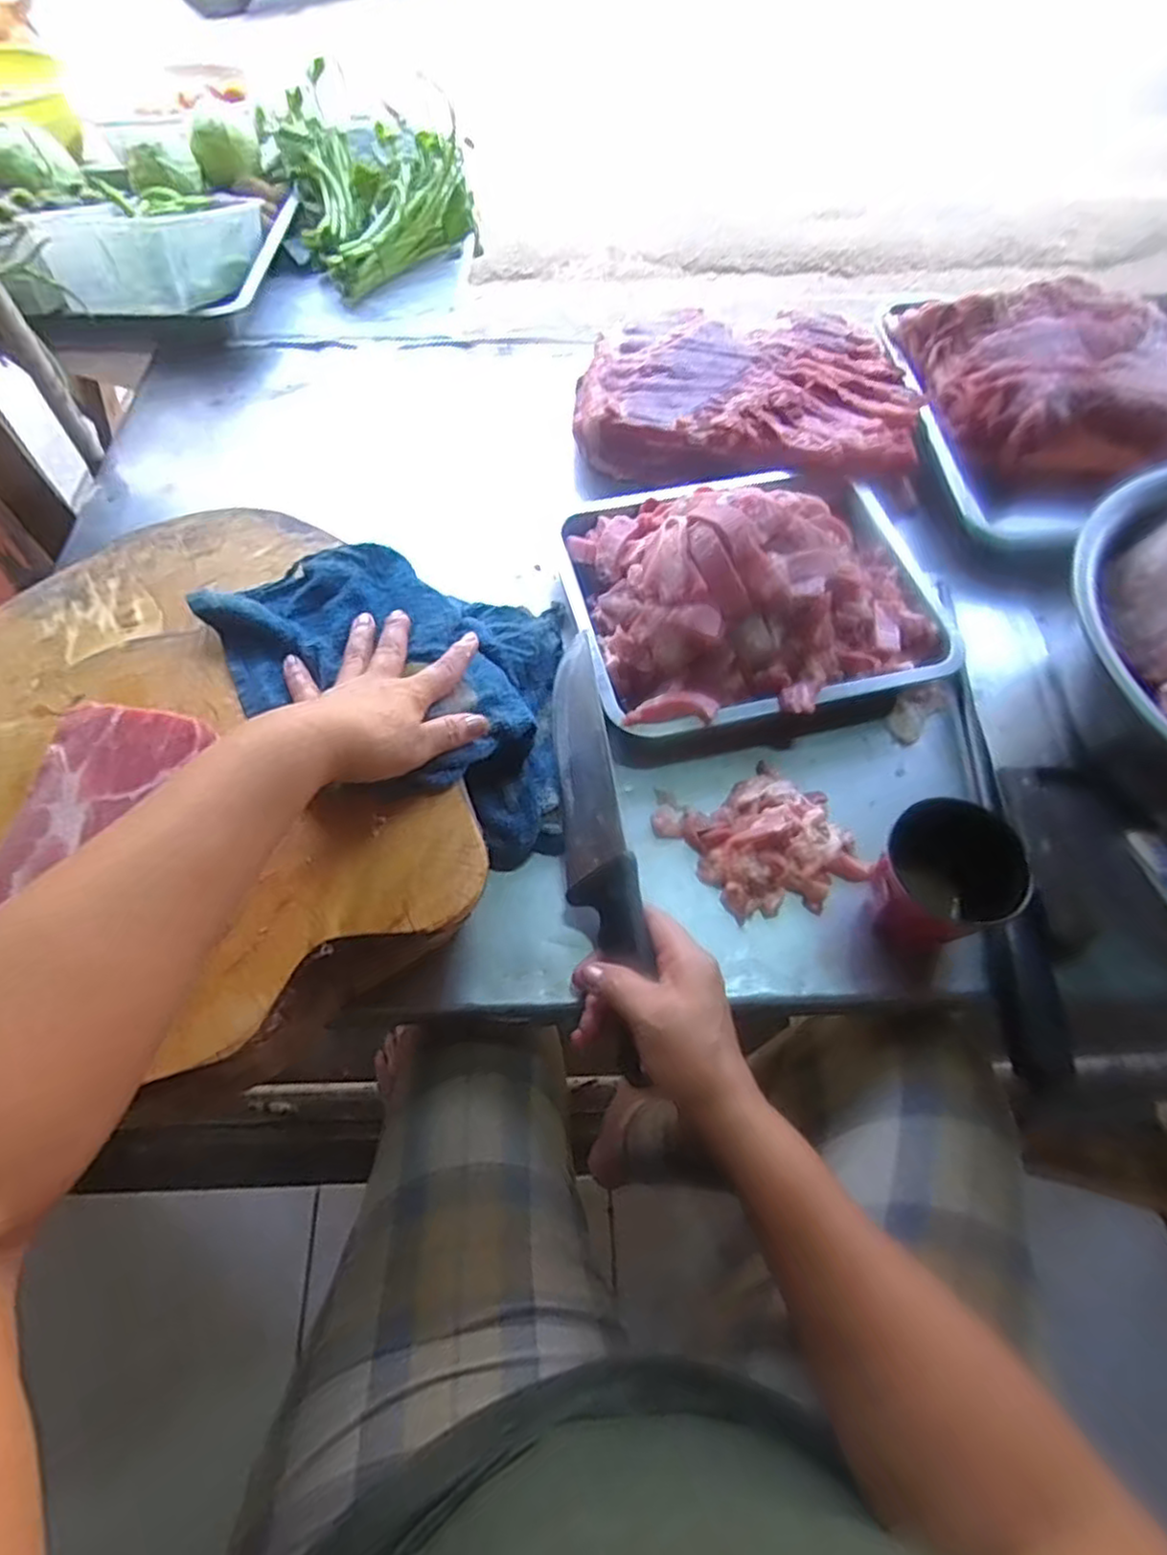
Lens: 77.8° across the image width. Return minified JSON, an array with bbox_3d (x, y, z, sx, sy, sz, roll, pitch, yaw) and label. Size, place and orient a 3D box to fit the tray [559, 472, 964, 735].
[{"bbox_3d":[0.142,-0.174,0.608,0.298,0.091,0.258,-11,62,-8],"label":"tray"}]

